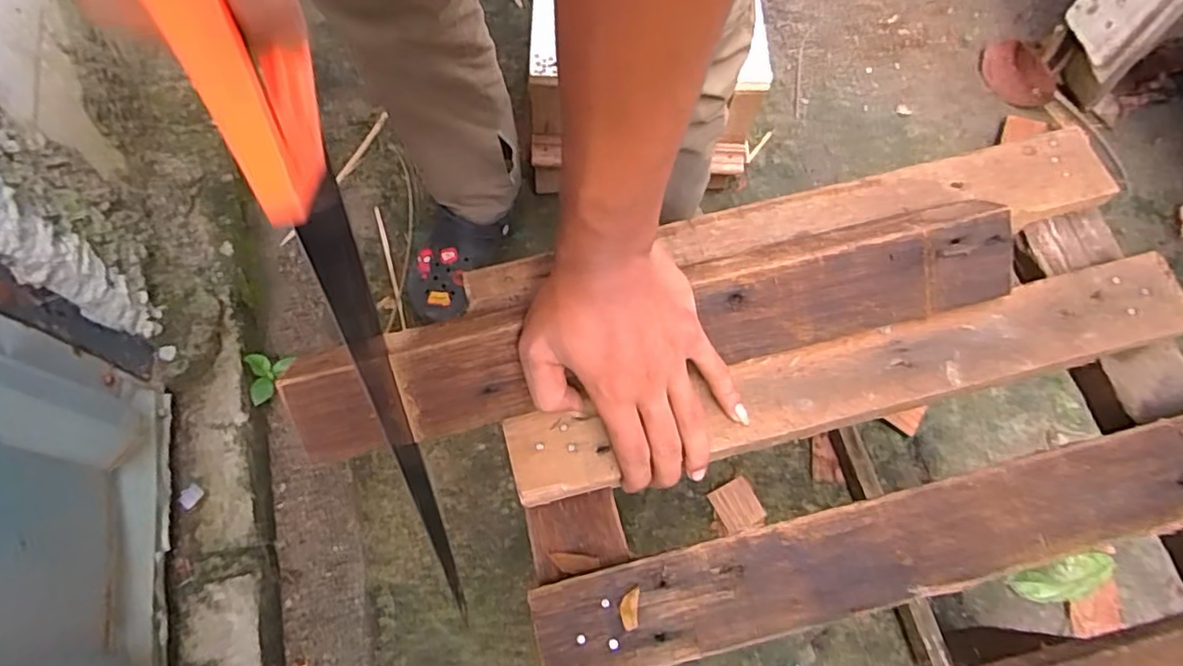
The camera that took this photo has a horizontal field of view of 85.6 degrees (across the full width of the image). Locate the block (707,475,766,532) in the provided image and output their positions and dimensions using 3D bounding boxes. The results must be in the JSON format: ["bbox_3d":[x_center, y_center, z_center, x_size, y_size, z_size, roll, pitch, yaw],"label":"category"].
[{"bbox_3d":[0.184,0.219,0.815,0.054,0.008,0.057,-25,71,-9],"label":"block"}]

